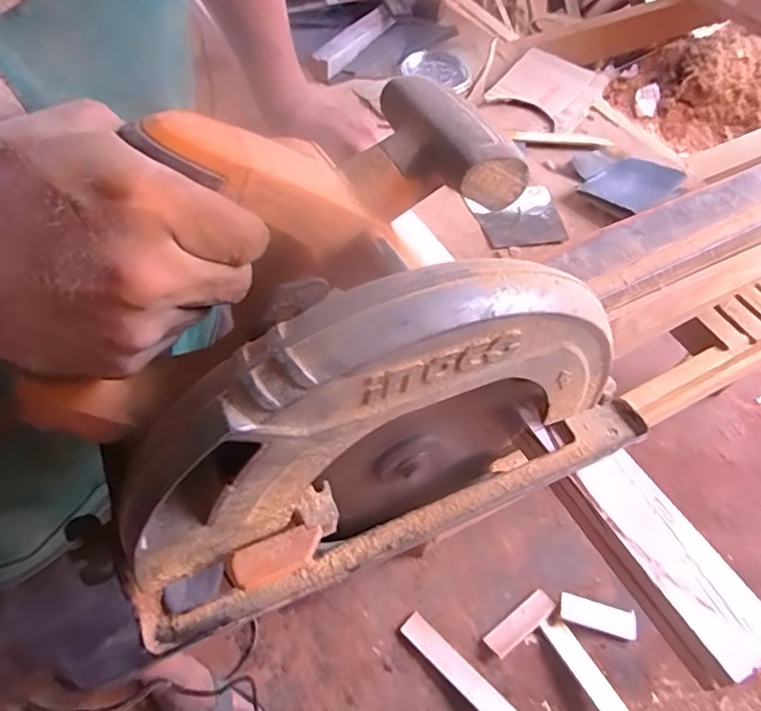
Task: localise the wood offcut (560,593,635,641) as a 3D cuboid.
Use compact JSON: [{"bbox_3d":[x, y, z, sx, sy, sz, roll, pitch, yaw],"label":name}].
[{"bbox_3d":[0.416,0.499,1.053,0.142,0.020,0.052,11,54,7],"label":"wood offcut"}]

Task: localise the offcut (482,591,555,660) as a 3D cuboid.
[{"bbox_3d":[0.267,0.508,1.045,0.149,0.014,0.047,-30,60,-21],"label":"offcut"}]

